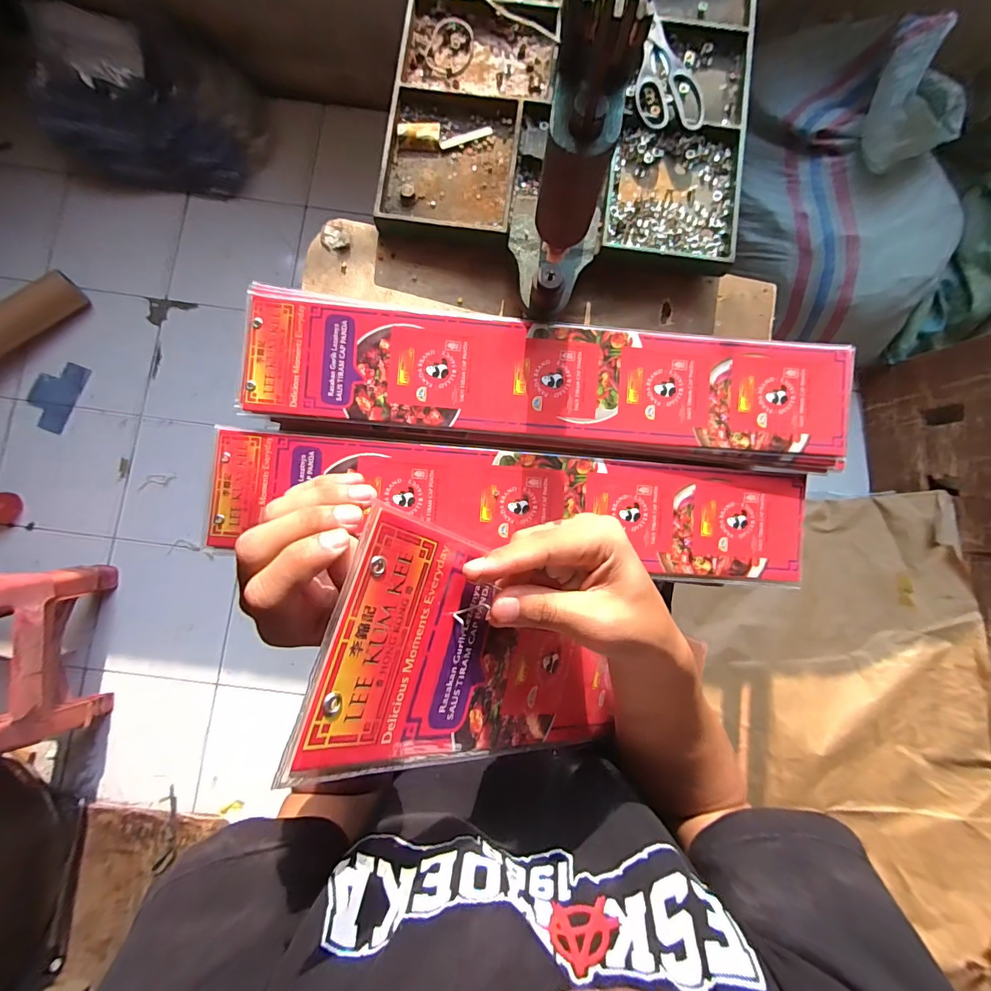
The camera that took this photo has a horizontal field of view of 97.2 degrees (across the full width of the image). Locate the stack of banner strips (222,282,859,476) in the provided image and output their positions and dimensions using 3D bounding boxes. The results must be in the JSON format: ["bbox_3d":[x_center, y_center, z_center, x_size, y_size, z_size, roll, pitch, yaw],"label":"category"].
[{"bbox_3d":[0.056,-0.108,0.419,0.572,0.032,0.132,5,84,-1],"label":"stack of banner strips"}]

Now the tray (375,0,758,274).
[{"bbox_3d":[0.087,-0.486,0.448,0.347,0.029,0.494,7,84,-1],"label":"tray"}]

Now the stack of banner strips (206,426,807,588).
[{"bbox_3d":[0.024,0.011,0.416,0.557,0.028,0.111,5,84,-1],"label":"stack of banner strips"}]

